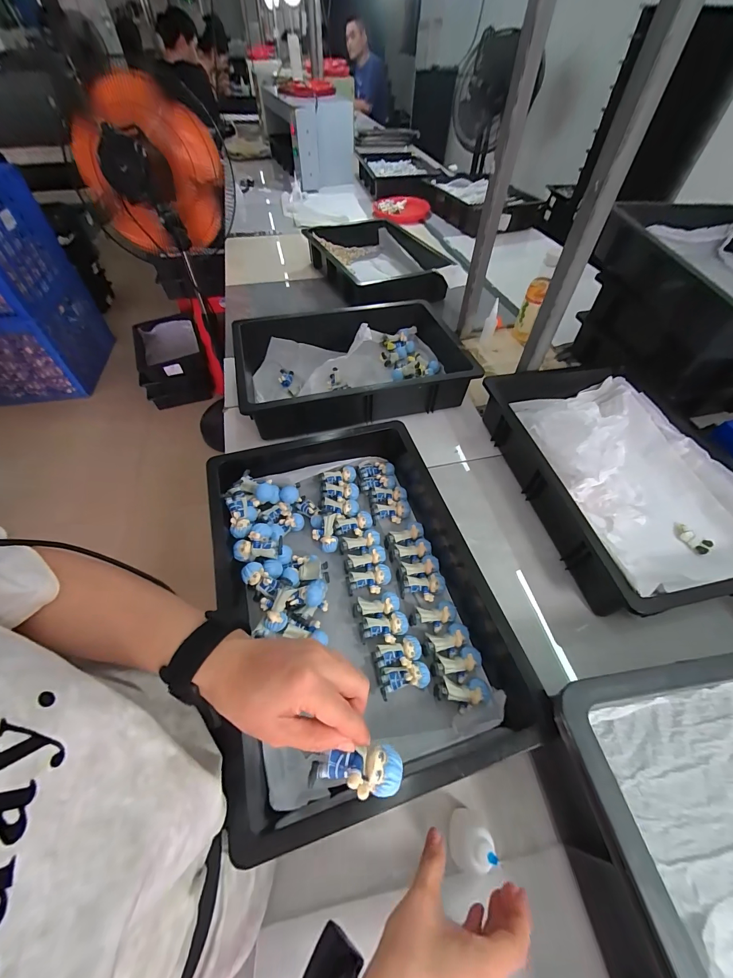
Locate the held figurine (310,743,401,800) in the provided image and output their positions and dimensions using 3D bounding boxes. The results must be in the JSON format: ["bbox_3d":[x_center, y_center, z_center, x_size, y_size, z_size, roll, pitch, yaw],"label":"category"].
[{"bbox_3d":[-0.008,0.191,0.237,0.064,0.019,0.027,-4,55,4],"label":"held figurine"}]

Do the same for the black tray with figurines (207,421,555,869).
[{"bbox_3d":[-0.015,0.123,0.463,0.343,0.089,0.465,-9,54,-8],"label":"black tray with figurines"}]

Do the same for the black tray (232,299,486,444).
[{"bbox_3d":[-0.012,-0.273,0.744,0.491,0.097,0.314,-12,55,-10],"label":"black tray"}]

